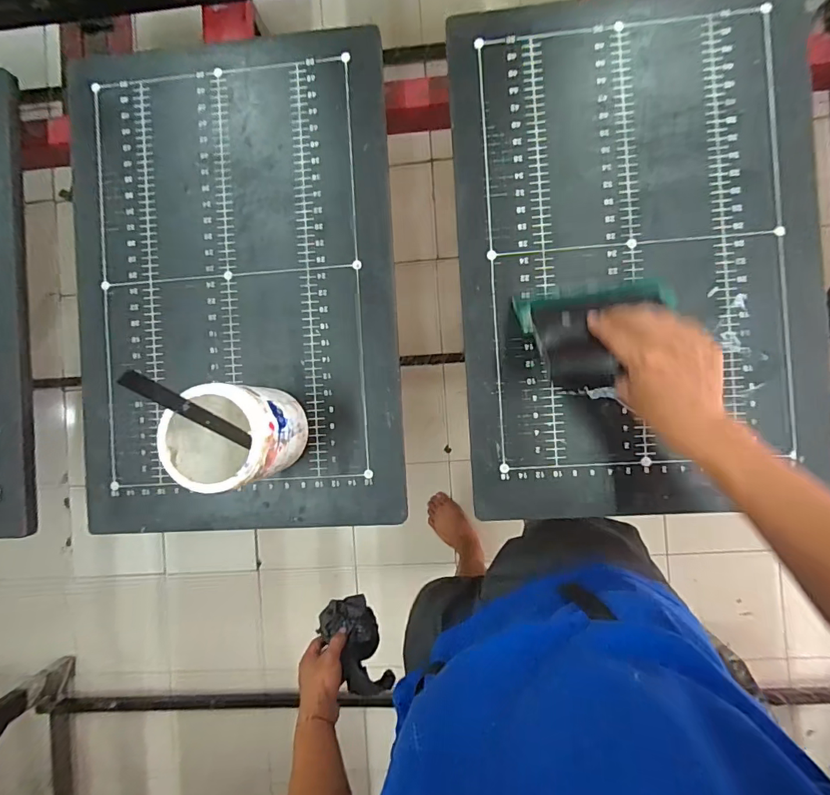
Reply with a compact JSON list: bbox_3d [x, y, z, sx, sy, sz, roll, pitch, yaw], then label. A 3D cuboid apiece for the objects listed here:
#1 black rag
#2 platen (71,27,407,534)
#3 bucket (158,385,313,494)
[{"bbox_3d":[-0.090,0.387,0.716,0.072,0.061,0.149,-23,85,3],"label":"black rag"},{"bbox_3d":[-0.220,-0.139,0.558,0.385,0.030,0.588,-3,88,4],"label":"platen"},{"bbox_3d":[-0.179,0.038,0.478,0.099,0.145,0.095,0,88,4],"label":"bucket"}]

